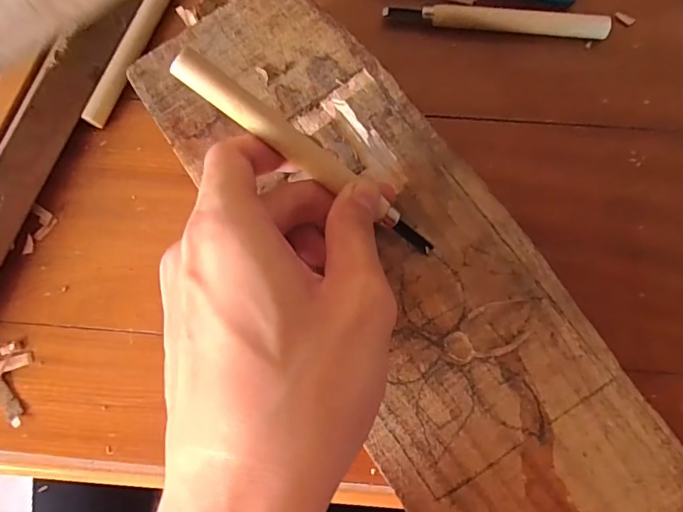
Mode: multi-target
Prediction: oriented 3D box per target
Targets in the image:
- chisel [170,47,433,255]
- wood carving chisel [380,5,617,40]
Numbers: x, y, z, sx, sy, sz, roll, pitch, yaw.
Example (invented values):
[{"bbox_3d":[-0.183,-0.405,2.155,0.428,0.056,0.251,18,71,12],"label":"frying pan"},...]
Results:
[{"bbox_3d":[-0.009,-0.038,0.197,0.127,0.009,0.012,35,81,-20],"label":"chisel"},{"bbox_3d":[0.089,-0.136,0.283,0.126,0.013,0.011,5,80,2],"label":"wood carving chisel"}]

